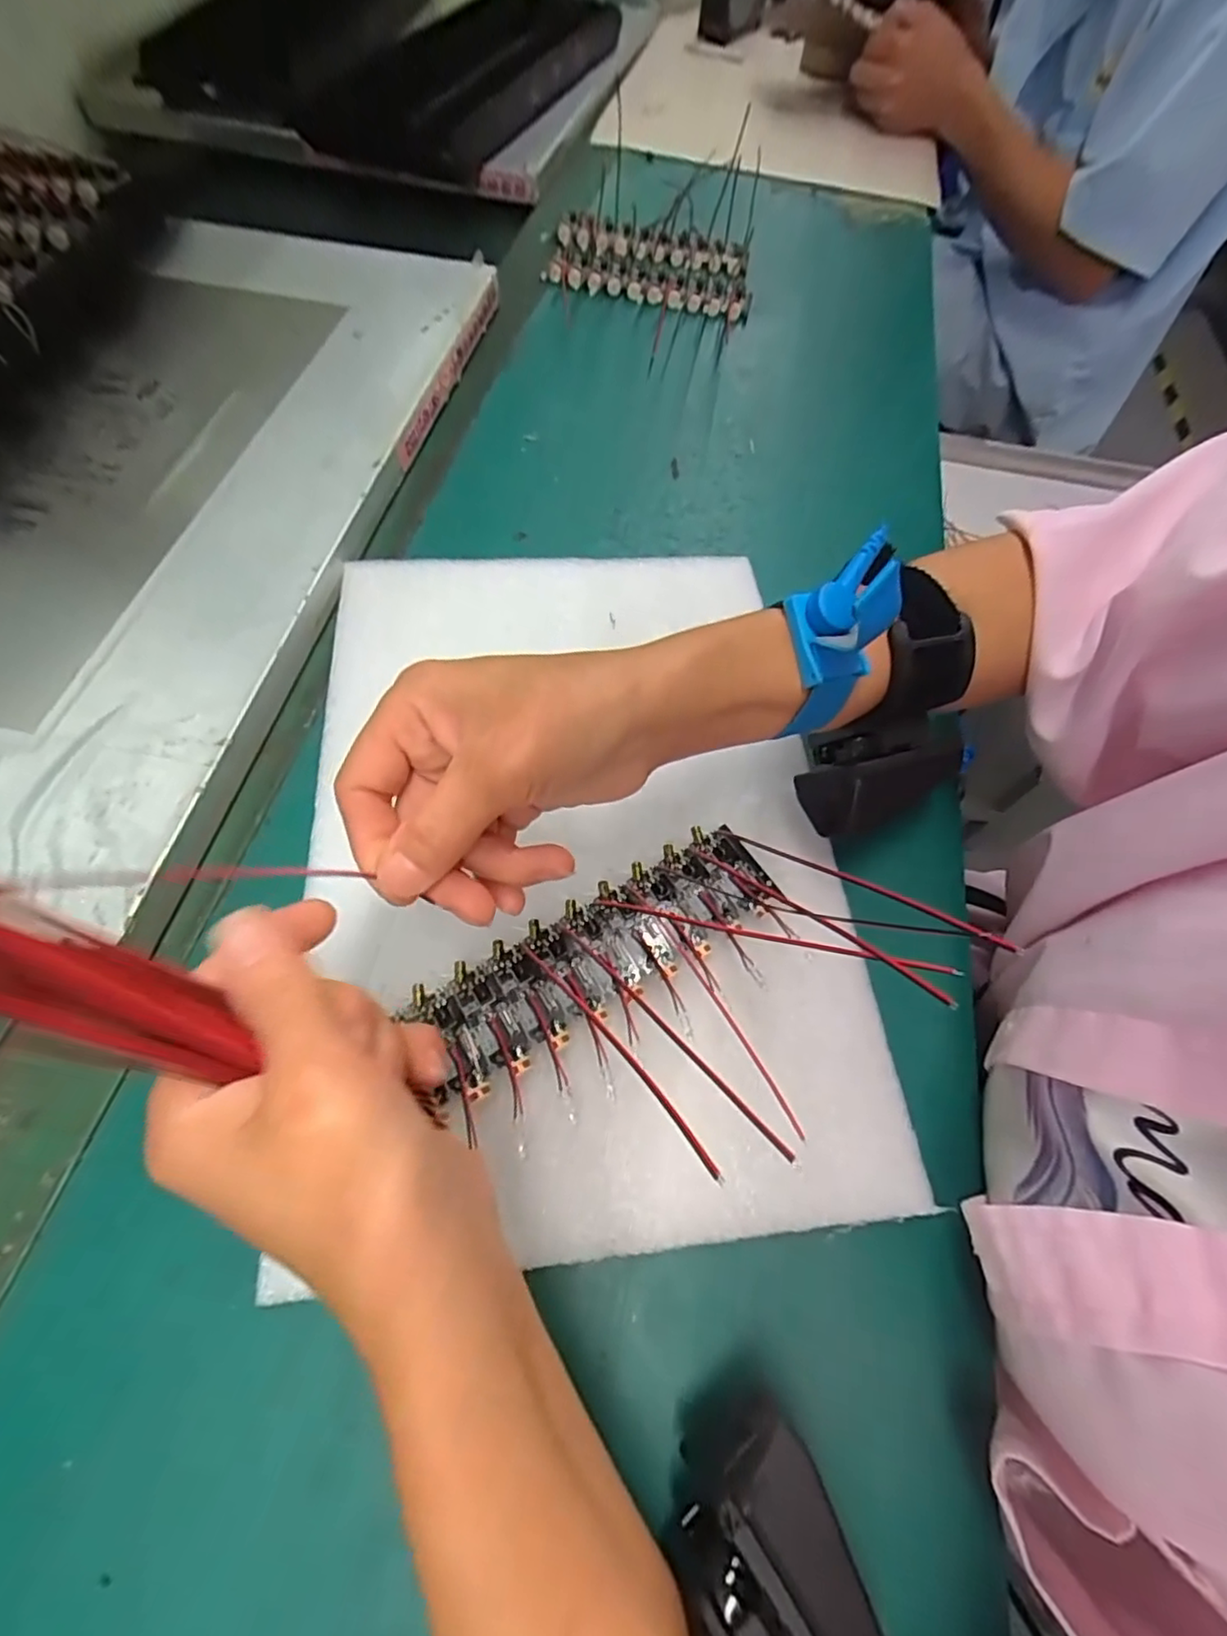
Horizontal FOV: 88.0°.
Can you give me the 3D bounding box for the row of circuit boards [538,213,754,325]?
[{"bbox_3d":[0.031,-0.449,0.509,0.162,0.012,0.125,11,62,2],"label":"row of circuit boards"}]

